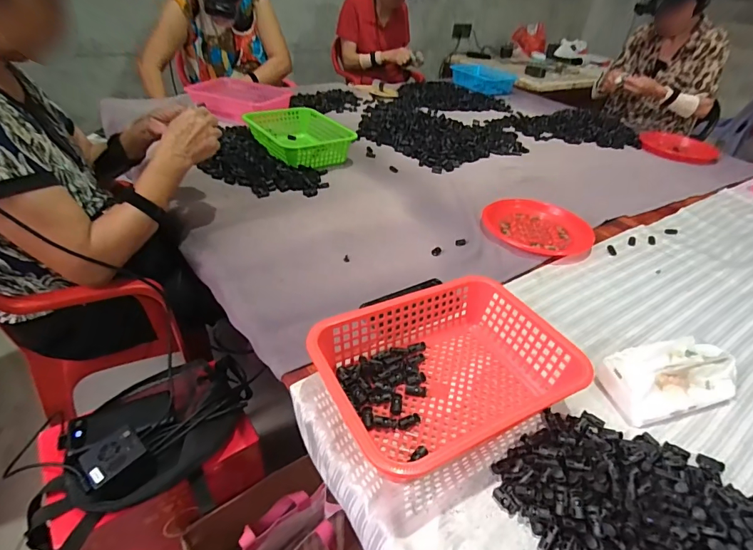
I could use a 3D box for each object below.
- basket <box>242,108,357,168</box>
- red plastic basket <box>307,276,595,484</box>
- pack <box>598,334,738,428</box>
[{"bbox_3d":[-0.209,-0.377,1.151,0.209,0.072,0.266,-25,47,-31],"label":"basket"},{"bbox_3d":[0.083,0.121,0.533,0.295,0.082,0.210,-16,43,-23],"label":"red plastic basket"},{"bbox_3d":[0.396,0.135,0.565,0.167,0.072,0.090,-9,41,-15],"label":"pack"}]

